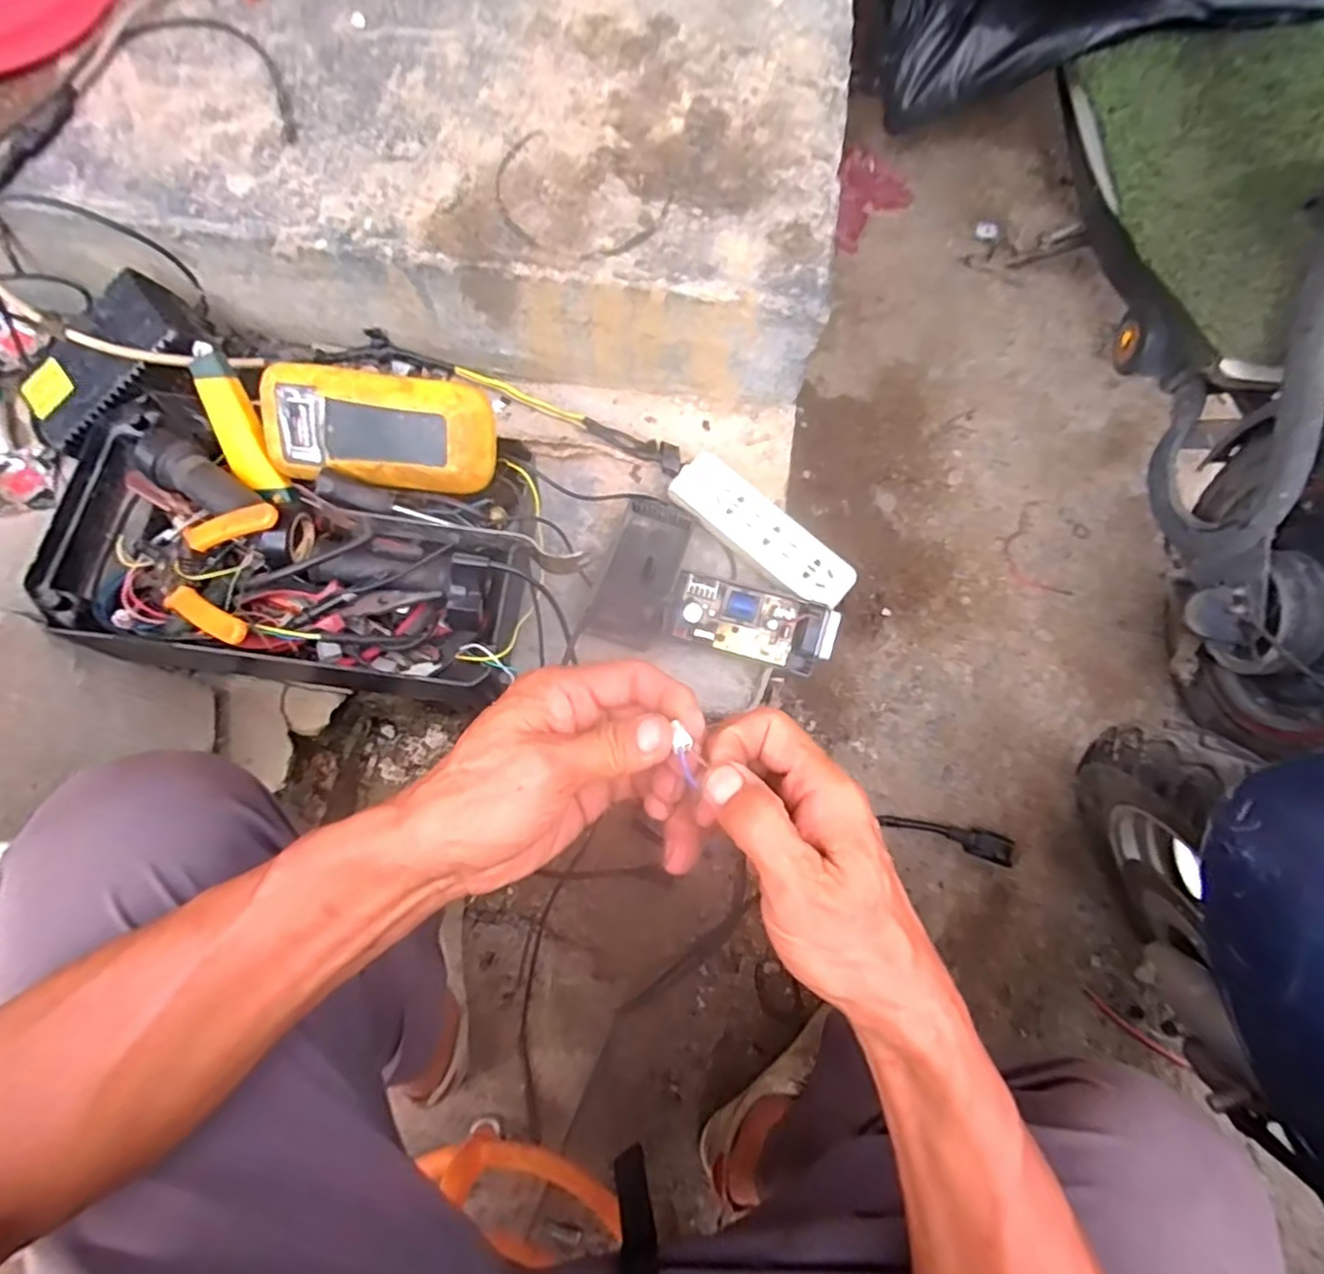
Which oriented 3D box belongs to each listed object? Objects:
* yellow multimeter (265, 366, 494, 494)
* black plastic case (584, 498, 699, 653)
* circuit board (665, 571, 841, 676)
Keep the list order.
[{"bbox_3d":[-0.218,-0.161,0.530,0.174,0.038,0.083,9,110,3],"label":"yellow multimeter"},{"bbox_3d":[-0.018,-0.055,0.607,0.061,0.014,0.132,18,73,4],"label":"black plastic case"},{"bbox_3d":[0.074,-0.017,0.574,0.137,0.047,0.060,14,73,3],"label":"circuit board"}]

